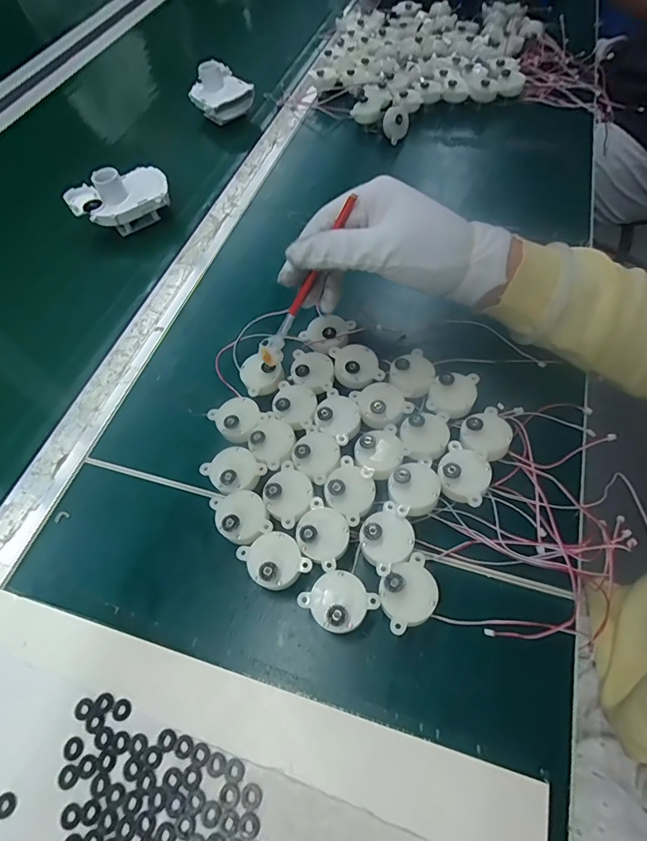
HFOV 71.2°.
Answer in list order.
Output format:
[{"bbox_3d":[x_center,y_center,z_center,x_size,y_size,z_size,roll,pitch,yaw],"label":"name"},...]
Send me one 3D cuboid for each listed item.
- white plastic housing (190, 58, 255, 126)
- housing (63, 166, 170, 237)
[{"bbox_3d":[-0.134,-0.429,0.590,0.063,0.053,0.080,-36,62,-16],"label":"white plastic housing"},{"bbox_3d":[-0.220,-0.241,0.489,0.101,0.055,0.065,-25,60,-10],"label":"housing"}]

